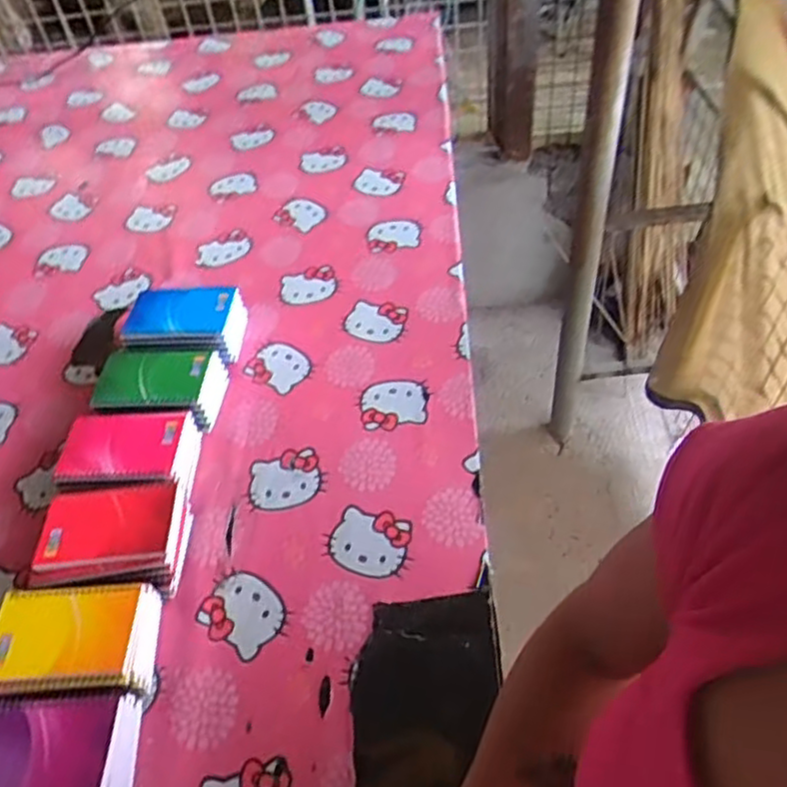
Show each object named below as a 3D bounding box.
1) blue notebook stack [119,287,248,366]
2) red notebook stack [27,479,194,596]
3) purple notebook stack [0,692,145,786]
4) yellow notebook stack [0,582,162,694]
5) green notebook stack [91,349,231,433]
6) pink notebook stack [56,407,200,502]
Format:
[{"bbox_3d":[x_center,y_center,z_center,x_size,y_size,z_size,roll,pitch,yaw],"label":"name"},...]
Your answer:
[{"bbox_3d":[-0.262,-0.081,0.874,0.136,0.068,0.101,0,50,6],"label":"blue notebook stack"},{"bbox_3d":[-0.273,0.150,0.686,0.141,0.060,0.102,-7,50,1],"label":"red notebook stack"},{"bbox_3d":[-0.278,0.301,0.558,0.132,0.062,0.093,-4,50,3],"label":"purple notebook stack"},{"bbox_3d":[-0.283,0.226,0.621,0.142,0.065,0.093,-5,50,2],"label":"yellow notebook stack"},{"bbox_3d":[-0.275,-0.006,0.815,0.135,0.061,0.095,-1,50,6],"label":"green notebook stack"},{"bbox_3d":[-0.280,0.069,0.754,0.148,0.057,0.100,2,50,8],"label":"pink notebook stack"}]

